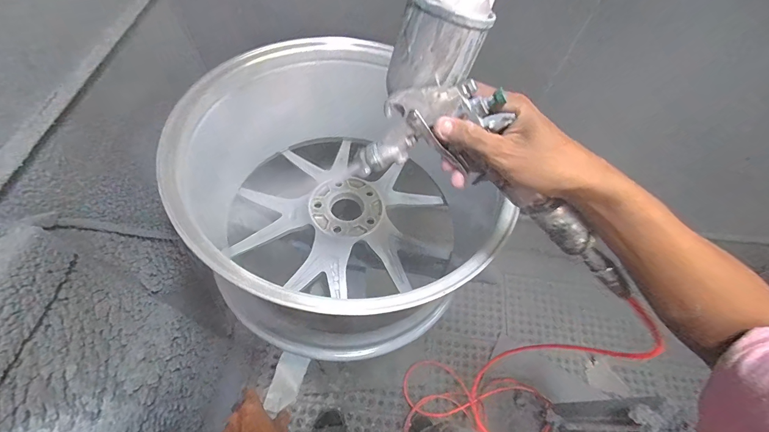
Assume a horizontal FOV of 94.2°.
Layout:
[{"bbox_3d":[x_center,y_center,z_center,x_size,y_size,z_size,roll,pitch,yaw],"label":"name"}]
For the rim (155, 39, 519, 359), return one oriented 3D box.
[{"bbox_3d":[-0.093,-0.041,0.650,0.464,0.296,0.523,-38,69,-21],"label":"rim"}]

